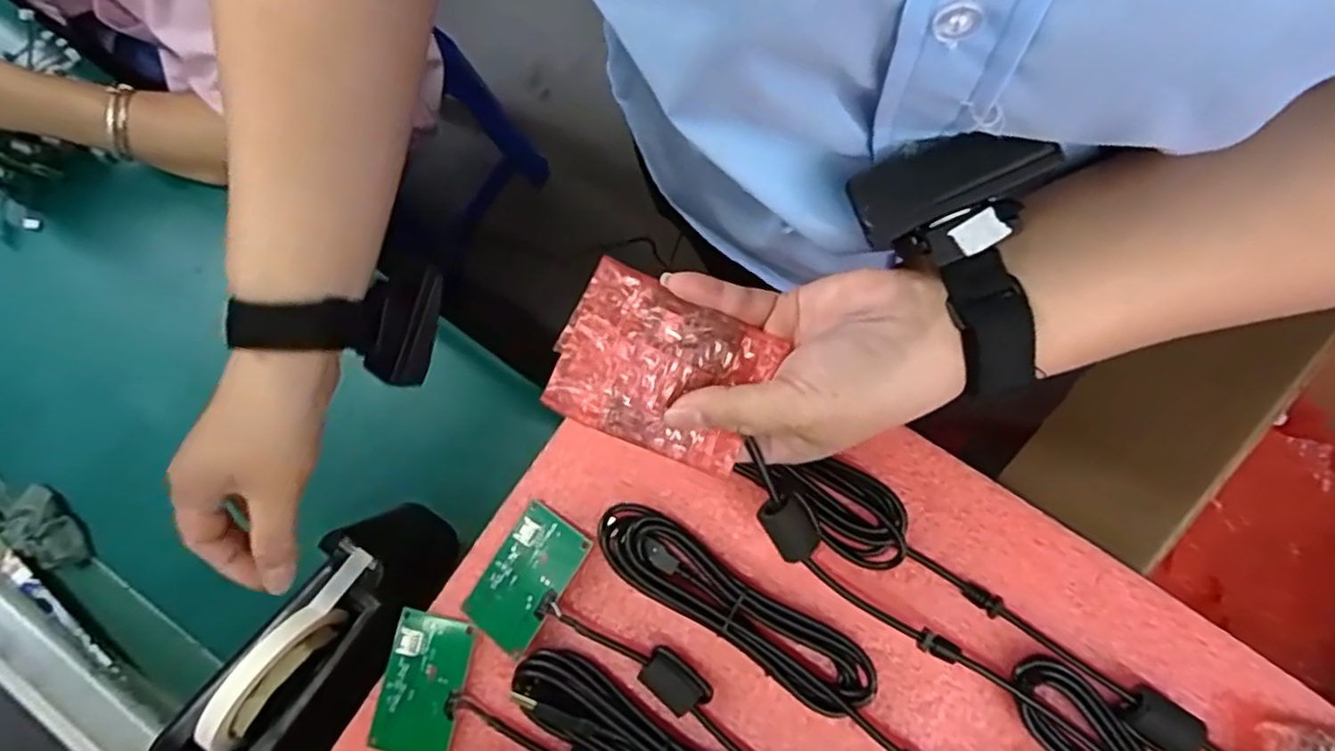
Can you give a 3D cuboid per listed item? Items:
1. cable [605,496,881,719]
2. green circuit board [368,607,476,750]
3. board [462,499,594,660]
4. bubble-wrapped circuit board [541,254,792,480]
[{"bbox_3d":[0.031,0.116,0.344,0.152,0.016,0.036,33,82,6],"label":"cable"},{"bbox_3d":[-0.130,0.163,0.358,0.044,0.005,0.069,12,80,3],"label":"green circuit board"},{"bbox_3d":[-0.075,0.106,0.359,0.043,0.007,0.069,30,83,22],"label":"board"},{"bbox_3d":[-0.003,-0.001,0.300,0.090,0.008,0.069,24,97,-14],"label":"bubble-wrapped circuit board"}]

